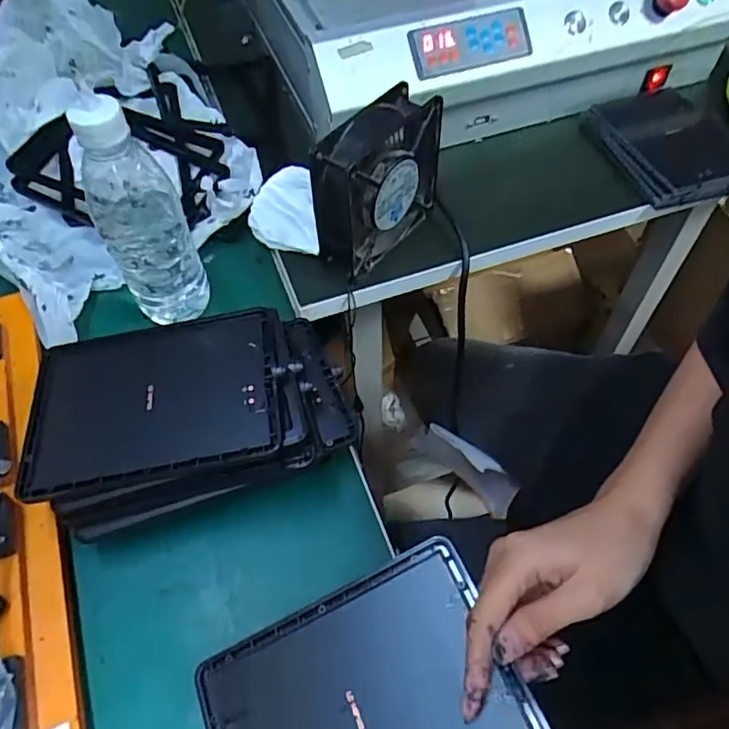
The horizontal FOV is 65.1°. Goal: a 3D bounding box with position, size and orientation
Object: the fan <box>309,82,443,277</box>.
[{"bbox_3d":[0.011,-0.149,0.468,0.043,0.121,0.107,36,64,23],"label":"fan"}]

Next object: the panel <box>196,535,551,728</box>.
[{"bbox_3d":[-0.002,0.180,0.300,0.161,0.005,0.118,-27,58,-1],"label":"panel"}]

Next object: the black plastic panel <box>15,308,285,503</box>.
[{"bbox_3d":[-0.138,0.021,0.377,0.162,0.013,0.114,-10,56,-5],"label":"black plastic panel"}]

